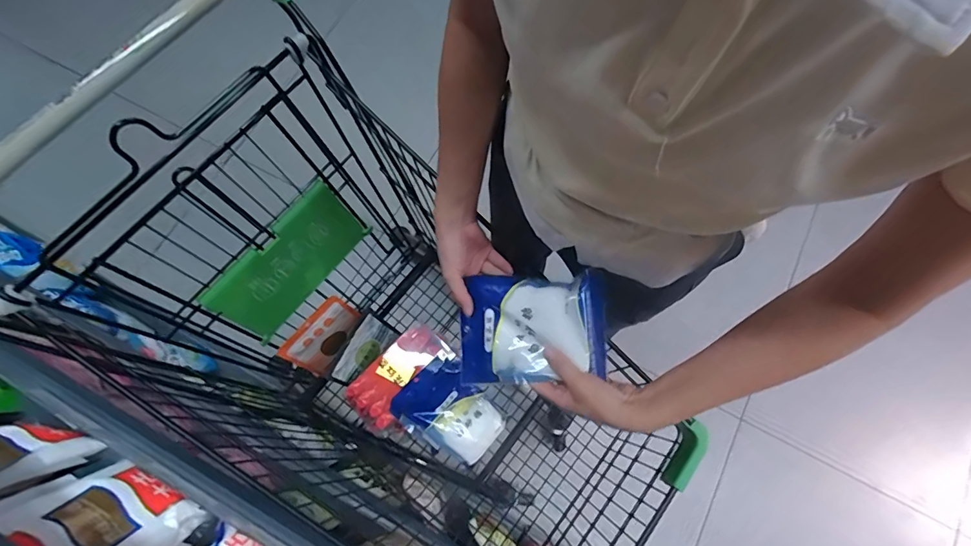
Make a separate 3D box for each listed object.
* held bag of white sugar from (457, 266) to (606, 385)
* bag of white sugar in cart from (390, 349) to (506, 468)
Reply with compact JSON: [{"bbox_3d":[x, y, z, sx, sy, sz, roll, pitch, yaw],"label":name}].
[{"bbox_3d":[0.045,0.065,0.525,0.183,0.028,0.122,-5,85,32],"label":"held bag of white sugar"},{"bbox_3d":[-0.065,0.246,0.807,0.137,0.044,0.195,-46,107,-14],"label":"bag of white sugar in cart"}]

